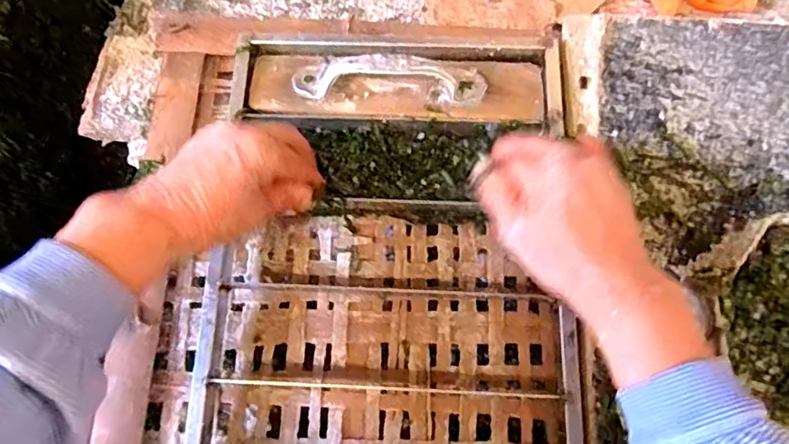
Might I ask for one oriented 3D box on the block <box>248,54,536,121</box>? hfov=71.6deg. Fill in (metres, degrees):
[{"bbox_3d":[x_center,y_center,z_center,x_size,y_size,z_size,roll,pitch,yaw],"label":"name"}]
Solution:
[{"bbox_3d":[0.001,-0.104,0.413,0.218,0.041,0.061,6,54,0],"label":"block"}]

